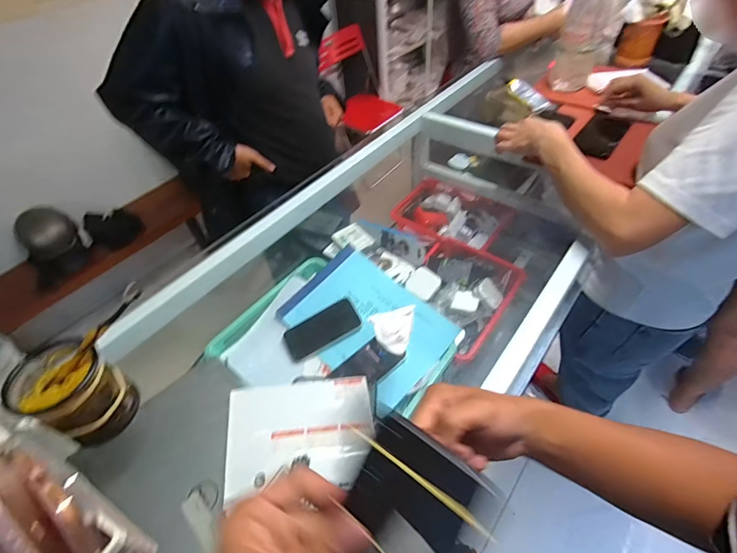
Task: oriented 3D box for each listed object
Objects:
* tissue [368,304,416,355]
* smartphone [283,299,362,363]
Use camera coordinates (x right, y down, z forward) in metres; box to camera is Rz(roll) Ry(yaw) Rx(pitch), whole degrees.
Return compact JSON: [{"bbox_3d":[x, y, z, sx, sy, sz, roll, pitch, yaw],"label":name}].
[{"bbox_3d":[0.041,0.071,0.494,0.062,0.011,0.062,-15,49,-8],"label":"tissue"},{"bbox_3d":[-0.090,0.104,0.725,0.146,0.012,0.069,-27,74,-9],"label":"smartphone"}]

